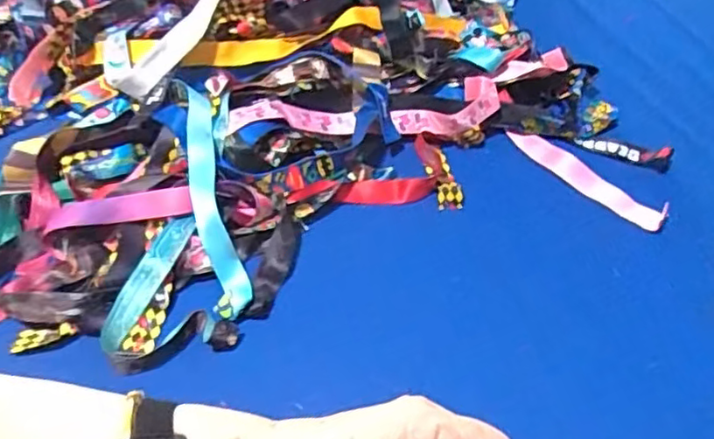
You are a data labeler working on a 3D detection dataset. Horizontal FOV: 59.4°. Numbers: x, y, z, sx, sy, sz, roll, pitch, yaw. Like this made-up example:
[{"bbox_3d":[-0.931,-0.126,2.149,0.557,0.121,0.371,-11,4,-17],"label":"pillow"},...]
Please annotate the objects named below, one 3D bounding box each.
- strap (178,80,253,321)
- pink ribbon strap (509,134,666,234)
[{"bbox_3d":[-0.108,-0.020,0.461,0.027,0.015,0.192,-11,69,-12],"label":"strap"},{"bbox_3d":[0.191,-0.037,0.529,0.142,0.015,0.023,36,57,24],"label":"pink ribbon strap"}]

